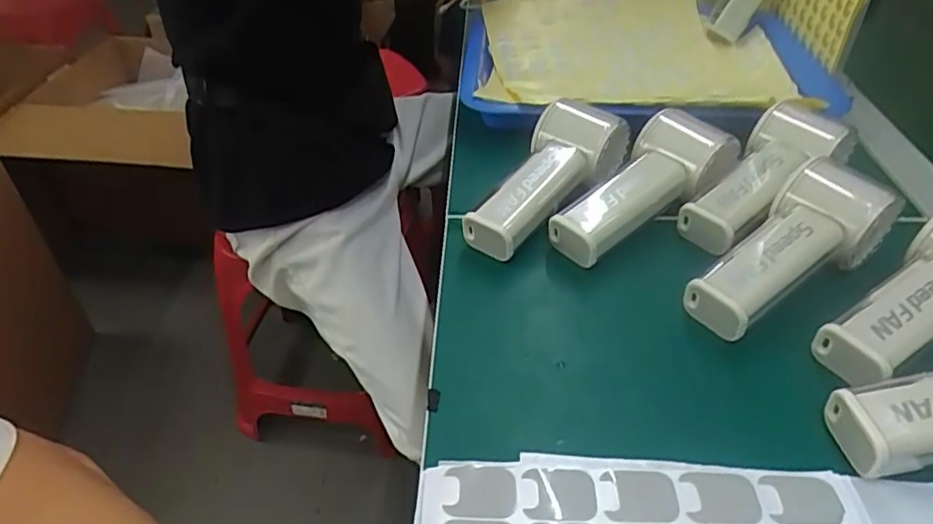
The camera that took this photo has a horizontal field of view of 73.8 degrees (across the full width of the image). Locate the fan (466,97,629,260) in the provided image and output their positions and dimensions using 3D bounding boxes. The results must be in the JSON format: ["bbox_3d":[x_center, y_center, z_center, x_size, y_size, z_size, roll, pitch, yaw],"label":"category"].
[{"bbox_3d":[0.057,-0.066,0.448,0.061,0.042,0.152,30,63,31],"label":"fan"}]

